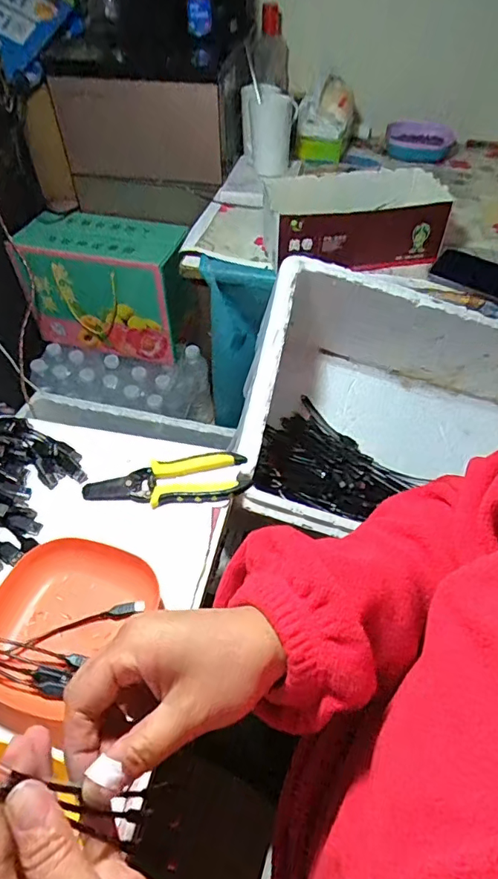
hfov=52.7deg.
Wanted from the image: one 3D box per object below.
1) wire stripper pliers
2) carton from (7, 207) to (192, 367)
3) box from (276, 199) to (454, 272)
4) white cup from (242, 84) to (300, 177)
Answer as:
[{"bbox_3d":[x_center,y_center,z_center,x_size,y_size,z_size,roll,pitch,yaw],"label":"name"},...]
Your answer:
[{"bbox_3d":[-0.087,0.043,0.529,0.168,0.016,0.056,-4,50,-3],"label":"wire stripper pliers"},{"bbox_3d":[-0.288,-0.320,1.060,0.320,0.234,0.149,12,50,10],"label":"carton"},{"bbox_3d":[0.166,-0.290,0.725,0.247,0.091,0.032,-6,50,-6],"label":"box"},{"bbox_3d":[0.040,-0.567,0.930,0.099,0.152,0.079,0,49,-1],"label":"white cup"}]

